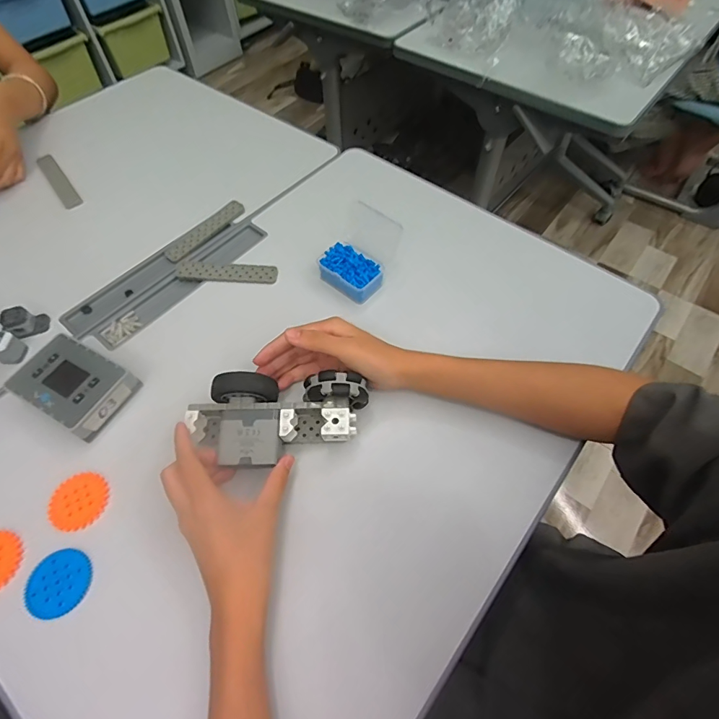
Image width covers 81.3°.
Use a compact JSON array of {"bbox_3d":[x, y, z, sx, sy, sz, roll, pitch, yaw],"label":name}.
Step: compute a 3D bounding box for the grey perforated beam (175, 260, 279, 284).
[{"bbox_3d":[-0.165,-0.108,0.521,0.125,0.006,0.029,3,58,2],"label":"grey perforated beam"}]

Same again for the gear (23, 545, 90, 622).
[{"bbox_3d":[-0.252,0.186,0.350,0.048,0.004,0.051,0,58,1],"label":"gear"}]

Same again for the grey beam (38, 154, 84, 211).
[{"bbox_3d":[-0.461,-0.275,0.639,0.025,0.004,0.148,-34,64,-19],"label":"grey beam"}]

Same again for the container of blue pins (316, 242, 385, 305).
[{"bbox_3d":[-0.010,-0.104,0.504,0.075,0.027,0.049,35,65,20],"label":"container of blue pins"}]

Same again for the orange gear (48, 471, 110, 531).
[{"bbox_3d":[-0.258,0.130,0.384,0.050,0.004,0.049,0,58,1],"label":"orange gear"}]

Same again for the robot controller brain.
[{"bbox_3d":[-0.291,0.028,0.430,0.102,0.036,0.078,27,62,16],"label":"robot controller brain"}]

